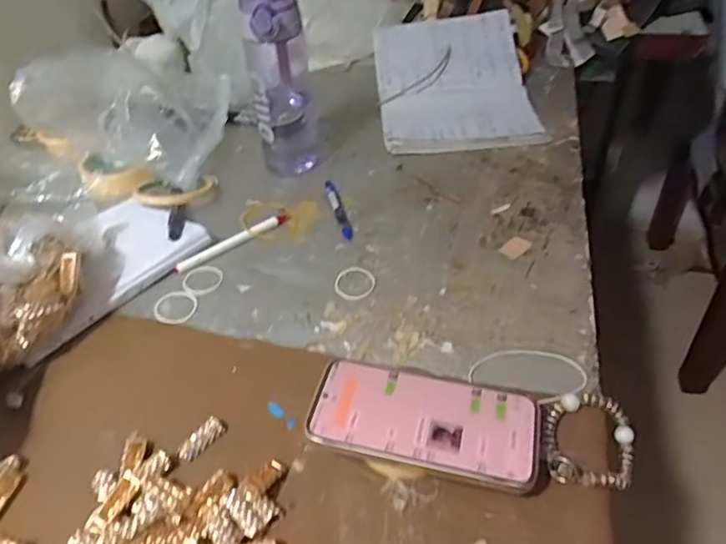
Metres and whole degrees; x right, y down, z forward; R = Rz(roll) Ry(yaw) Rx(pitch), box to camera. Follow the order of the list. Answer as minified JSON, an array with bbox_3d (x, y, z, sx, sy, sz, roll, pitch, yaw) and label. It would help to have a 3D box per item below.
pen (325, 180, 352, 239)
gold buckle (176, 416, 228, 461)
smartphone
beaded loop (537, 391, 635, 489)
[{"bbox_3d":[-0.029,-0.072,0.681,0.012,0.014,0.111,-12,41,-10],"label":"pen"},{"bbox_3d":[-0.122,0.126,0.453,0.014,0.008,0.040,28,49,32],"label":"gold buckle"},{"bbox_3d":[0.043,0.101,0.420,0.156,0.012,0.080,8,42,13],"label":"smartphone"},{"bbox_3d":[0.168,0.126,0.439,0.078,0.023,0.078,25,43,-1],"label":"beaded loop"}]

